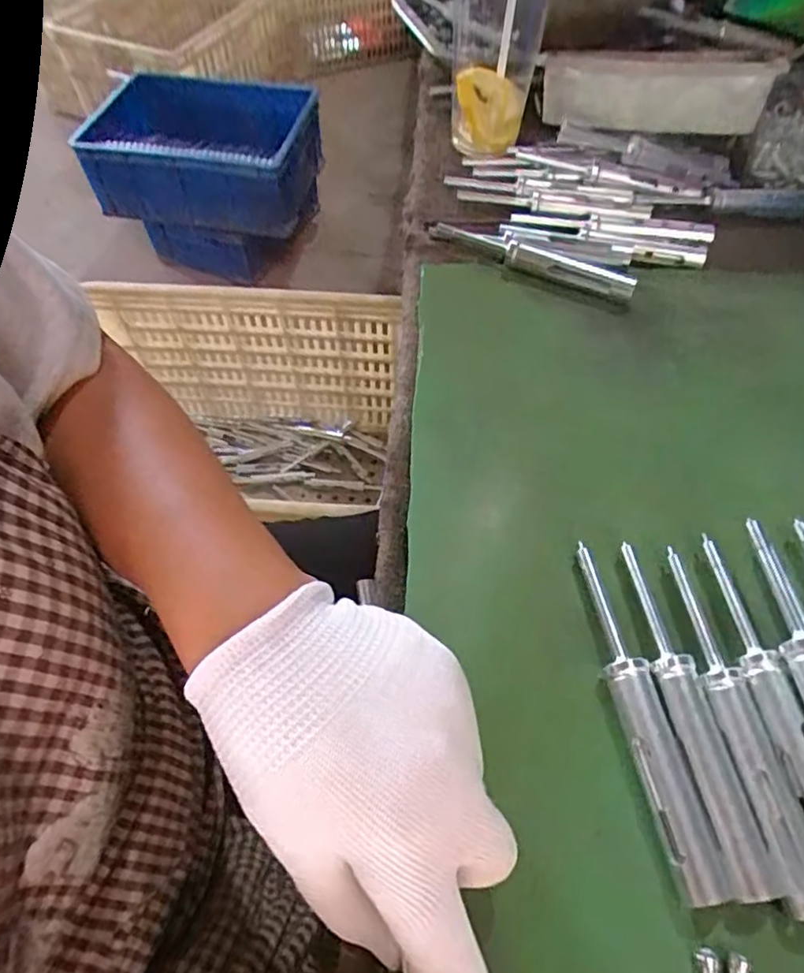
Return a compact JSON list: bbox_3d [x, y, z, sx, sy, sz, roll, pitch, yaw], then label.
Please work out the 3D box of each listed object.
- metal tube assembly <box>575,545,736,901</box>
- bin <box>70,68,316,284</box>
[{"bbox_3d":[0.098,0.093,0.259,0.017,0.020,0.138,-10,57,-5],"label":"metal tube assembly"},{"bbox_3d":[-0.406,-0.649,1.298,0.434,0.258,0.333,4,57,5],"label":"bin"}]

